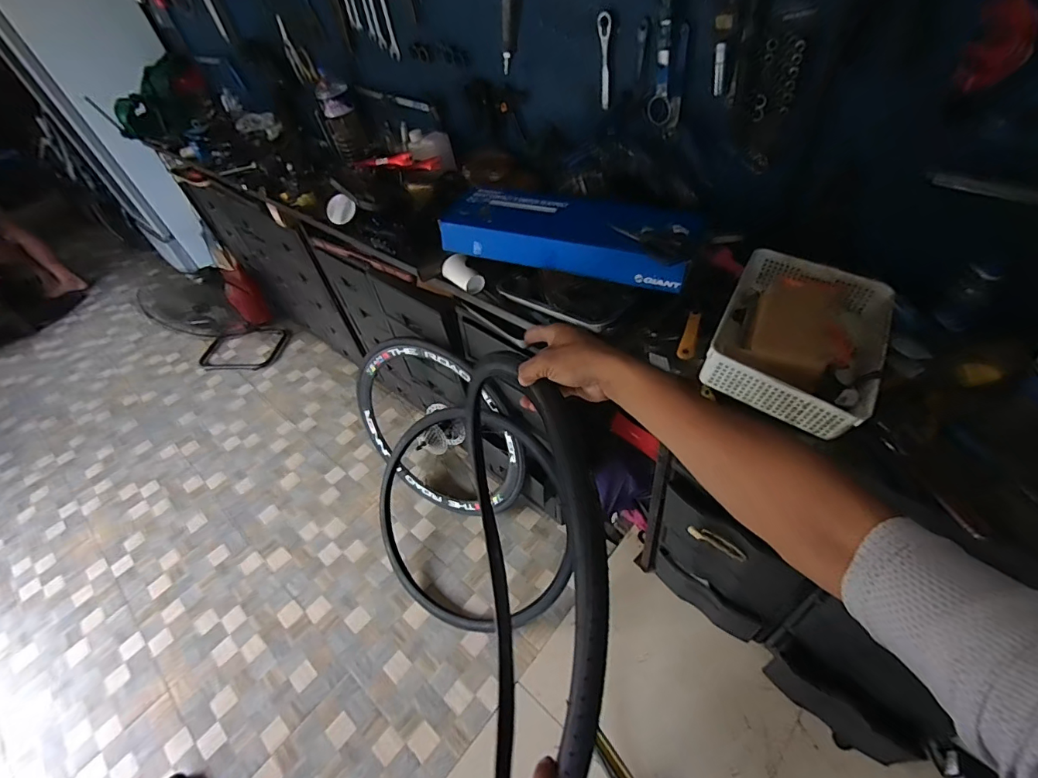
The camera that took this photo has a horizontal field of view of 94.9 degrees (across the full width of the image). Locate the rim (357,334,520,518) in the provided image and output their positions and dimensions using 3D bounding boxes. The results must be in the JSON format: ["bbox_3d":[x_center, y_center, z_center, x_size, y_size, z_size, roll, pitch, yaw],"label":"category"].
[{"bbox_3d":[-0.282,0.153,1.630,0.681,0.738,0.135,34,40,12],"label":"rim"}]

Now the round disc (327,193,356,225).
[{"bbox_3d":[-0.529,-0.534,1.415,0.108,0.013,0.088,34,94,17],"label":"round disc"}]

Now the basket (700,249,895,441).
[{"bbox_3d":[0.492,-0.093,0.842,0.253,0.100,0.331,22,56,26],"label":"basket"}]

